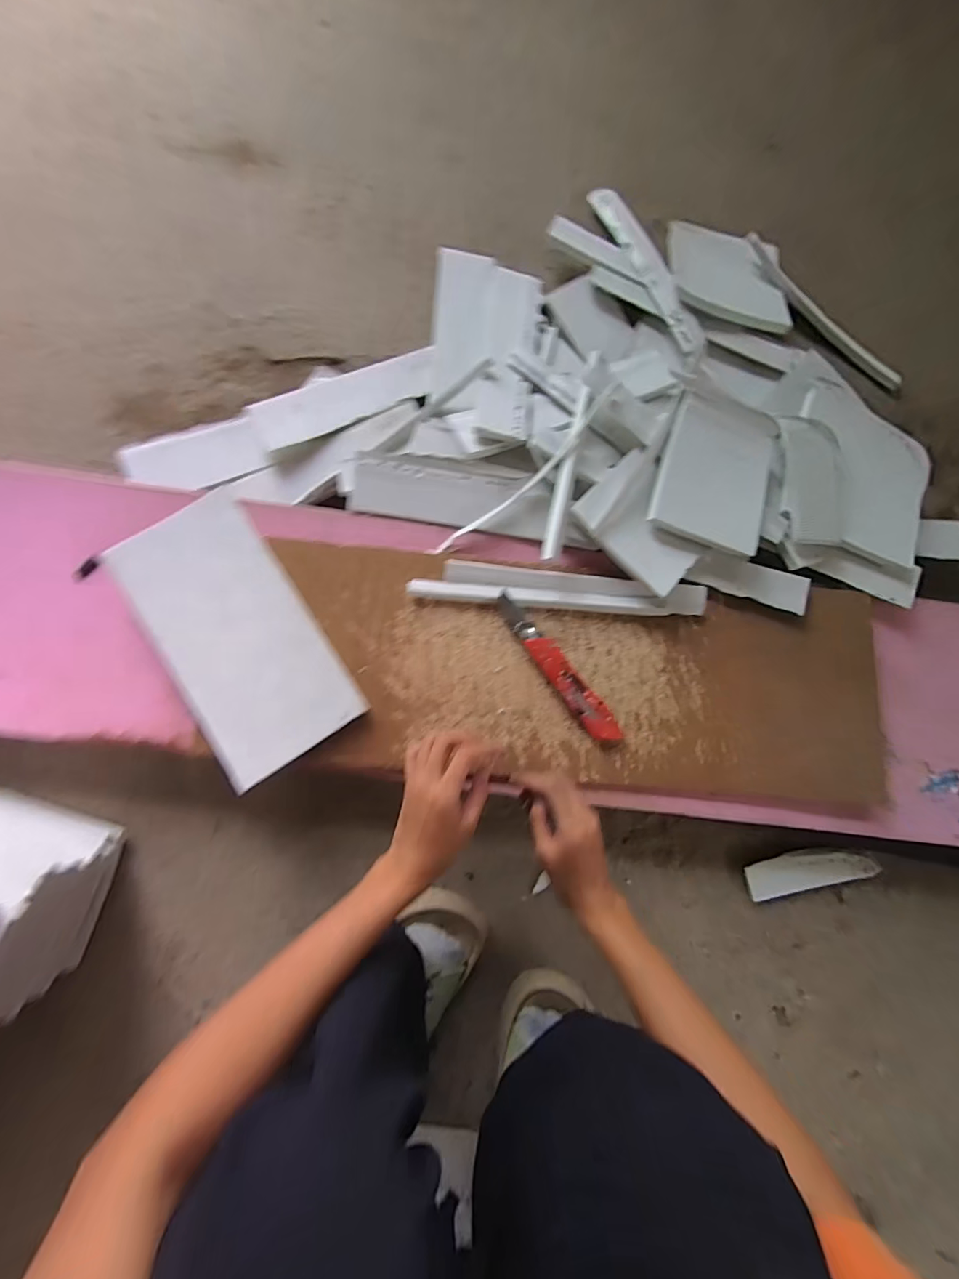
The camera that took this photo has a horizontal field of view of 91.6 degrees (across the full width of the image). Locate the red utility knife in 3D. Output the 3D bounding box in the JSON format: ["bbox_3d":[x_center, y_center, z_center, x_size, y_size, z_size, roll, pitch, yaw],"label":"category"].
[{"bbox_3d":[0.080,0.029,0.479,0.030,0.020,0.184,-38,86,-7],"label":"red utility knife"}]

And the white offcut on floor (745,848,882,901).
[{"bbox_3d":[0.376,0.262,0.530,0.150,0.015,0.042,-8,83,-4],"label":"white offcut on floor"}]

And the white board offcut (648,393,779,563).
[{"bbox_3d":[0.247,-0.174,0.489,0.109,0.017,0.158,17,82,5],"label":"white board offcut"}]

